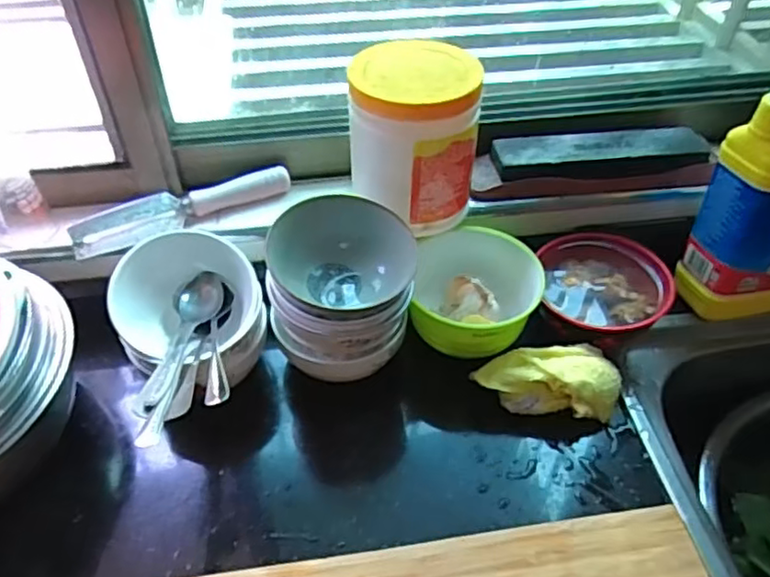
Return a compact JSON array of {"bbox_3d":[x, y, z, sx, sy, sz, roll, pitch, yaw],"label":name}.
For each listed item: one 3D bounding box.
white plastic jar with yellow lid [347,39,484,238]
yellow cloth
[{"bbox_3d":[0.024,-0.126,0.547,0.105,0.128,0.086,7,46,5],"label":"white plastic jar with yellow lid"},{"bbox_3d":[0.136,0.082,0.539,0.115,0.046,0.056,-4,46,-5],"label":"yellow cloth"}]

